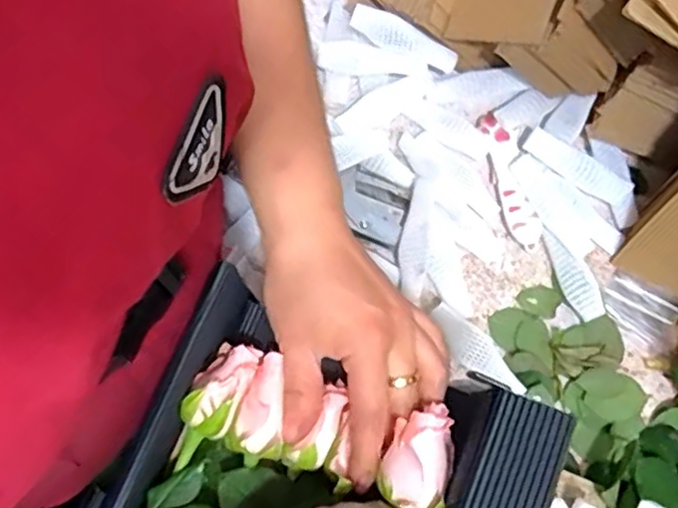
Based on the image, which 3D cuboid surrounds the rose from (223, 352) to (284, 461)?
[{"bbox_3d":[-0.041,0.080,0.343,0.028,0.022,0.053,10,73,2],"label":"rose"}]

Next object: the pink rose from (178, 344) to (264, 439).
[{"bbox_3d":[-0.062,0.071,0.345,0.027,0.032,0.049,21,80,4],"label":"pink rose"}]

